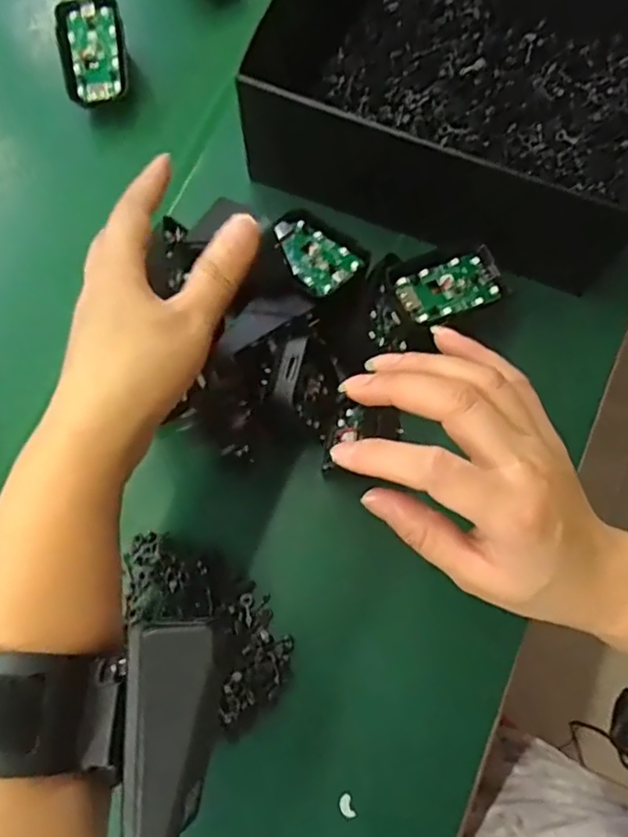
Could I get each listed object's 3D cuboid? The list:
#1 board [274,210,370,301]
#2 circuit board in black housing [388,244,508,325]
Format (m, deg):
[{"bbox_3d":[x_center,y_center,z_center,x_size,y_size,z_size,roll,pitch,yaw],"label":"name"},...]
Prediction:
[{"bbox_3d":[0.000,-0.099,0.370,0.040,0.014,0.065,-37,75,-9],"label":"board"},{"bbox_3d":[0.076,-0.077,0.355,0.064,0.016,0.039,-27,74,-6],"label":"circuit board in black housing"}]

